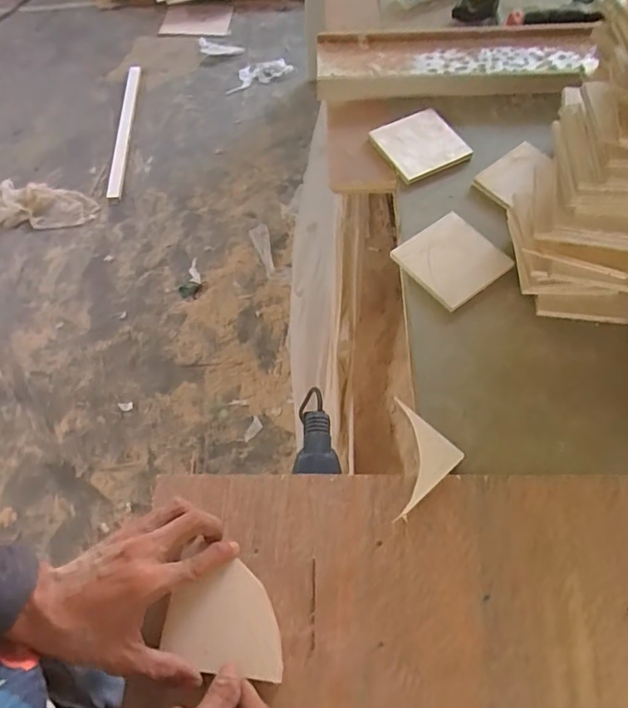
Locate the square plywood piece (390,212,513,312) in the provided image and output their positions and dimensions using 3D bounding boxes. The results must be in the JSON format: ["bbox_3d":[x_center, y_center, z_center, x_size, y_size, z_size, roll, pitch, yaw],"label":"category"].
[{"bbox_3d":[0.155,-0.108,0.604,0.103,0.013,0.098,-36,67,-14],"label":"square plywood piece"}]

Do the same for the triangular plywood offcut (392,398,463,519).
[{"bbox_3d":[0.086,0.100,0.499,0.075,0.008,0.089,38,71,19],"label":"triangular plywood offcut"}]

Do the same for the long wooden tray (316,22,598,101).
[{"bbox_3d":[0.194,-0.404,0.732,0.377,0.035,0.110,-3,63,2],"label":"long wooden tray"}]

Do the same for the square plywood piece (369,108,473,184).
[{"bbox_3d":[0.134,-0.271,0.679,0.099,0.006,0.098,-23,64,-8],"label":"square plywood piece"}]

